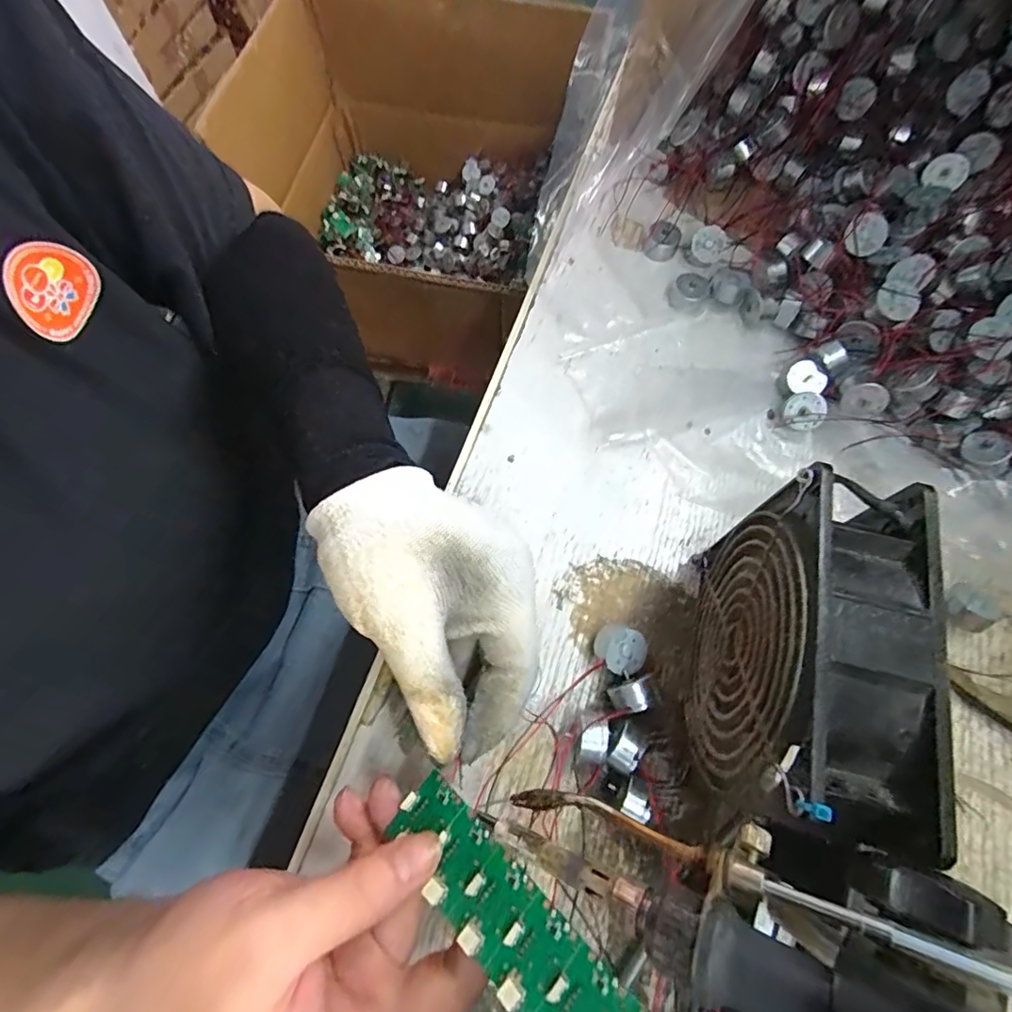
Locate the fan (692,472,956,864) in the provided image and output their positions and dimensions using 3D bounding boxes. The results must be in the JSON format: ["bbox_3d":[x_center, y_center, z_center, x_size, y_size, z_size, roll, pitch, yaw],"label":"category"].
[{"bbox_3d":[0.113,0.063,0.219,0.051,0.120,0.121,15,70,7],"label":"fan"}]

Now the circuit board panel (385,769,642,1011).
[{"bbox_3d":[0.010,0.151,0.176,0.138,0.006,0.030,35,72,33],"label":"circuit board panel"}]

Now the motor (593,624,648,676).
[{"bbox_3d":[0.059,0.072,0.269,0.023,0.015,0.022,26,91,-7],"label":"motor"}]

